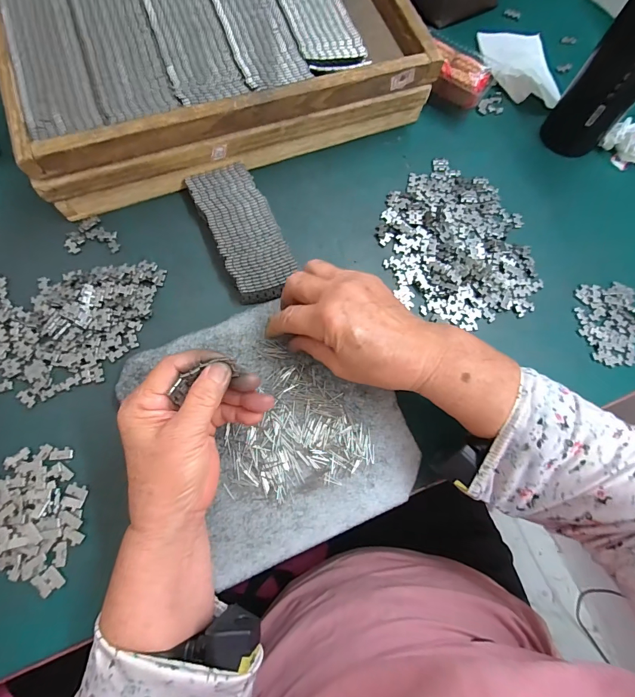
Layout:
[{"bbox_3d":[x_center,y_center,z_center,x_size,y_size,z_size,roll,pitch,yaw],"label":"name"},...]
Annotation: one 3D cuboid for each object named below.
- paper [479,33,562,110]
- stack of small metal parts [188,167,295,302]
[{"bbox_3d":[0.248,-0.343,0.444,0.076,0.025,0.137,-2,74,-3],"label":"paper"},{"bbox_3d":[-0.073,-0.118,0.373,0.062,0.018,0.149,-25,76,-9],"label":"stack of small metal parts"}]

